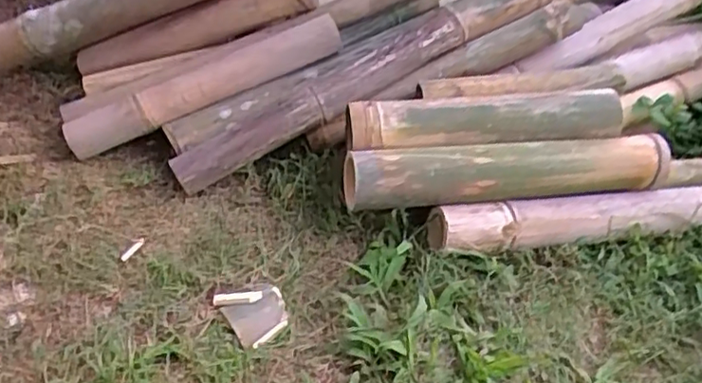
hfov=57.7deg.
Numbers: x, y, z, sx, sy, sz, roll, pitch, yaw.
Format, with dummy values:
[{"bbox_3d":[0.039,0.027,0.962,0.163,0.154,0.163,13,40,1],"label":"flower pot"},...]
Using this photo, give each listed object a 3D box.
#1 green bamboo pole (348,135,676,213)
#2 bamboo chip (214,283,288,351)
[{"bbox_3d":[0.208,-0.030,0.810,0.435,0.061,0.057,-3,40,-13],"label":"green bamboo pole"},{"bbox_3d":[-0.109,0.138,0.726,0.067,0.022,0.078,-22,47,-32],"label":"bamboo chip"}]

